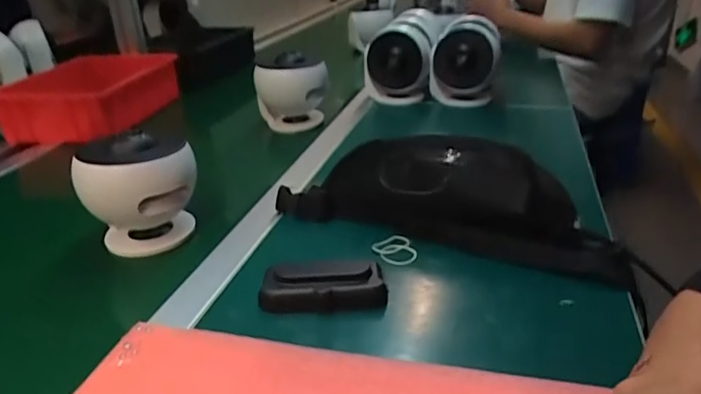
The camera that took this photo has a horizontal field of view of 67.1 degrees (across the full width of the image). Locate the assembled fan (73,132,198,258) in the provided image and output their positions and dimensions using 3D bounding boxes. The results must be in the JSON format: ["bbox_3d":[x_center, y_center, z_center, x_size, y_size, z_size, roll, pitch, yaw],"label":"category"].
[{"bbox_3d":[-0.221,-0.004,0.561,0.100,0.120,0.083,1,26,6],"label":"assembled fan"}]

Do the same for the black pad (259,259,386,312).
[{"bbox_3d":[-0.024,0.077,0.460,0.107,0.029,0.037,-4,26,-6],"label":"black pad"}]

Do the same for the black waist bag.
[{"bbox_3d":[0.100,-0.009,0.559,0.357,0.098,0.091,11,28,24],"label":"black waist bag"}]

